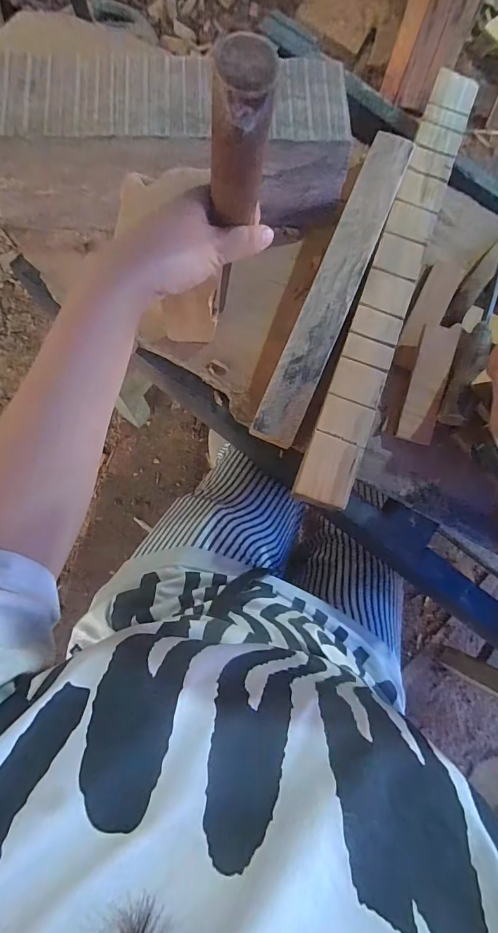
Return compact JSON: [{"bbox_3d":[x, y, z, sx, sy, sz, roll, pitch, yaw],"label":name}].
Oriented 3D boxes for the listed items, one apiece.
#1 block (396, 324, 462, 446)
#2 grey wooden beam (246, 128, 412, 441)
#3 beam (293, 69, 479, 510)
[{"bbox_3d":[0.212,-0.098,0.493,0.042,0.010,0.140,15,89,2],"label":"block"},{"bbox_3d":[0.104,-0.215,0.490,0.052,0.018,0.402,23,81,-4],"label":"grey wooden beam"},{"bbox_3d":[0.180,-0.242,0.500,0.066,0.042,0.613,21,79,-2],"label":"beam"}]

